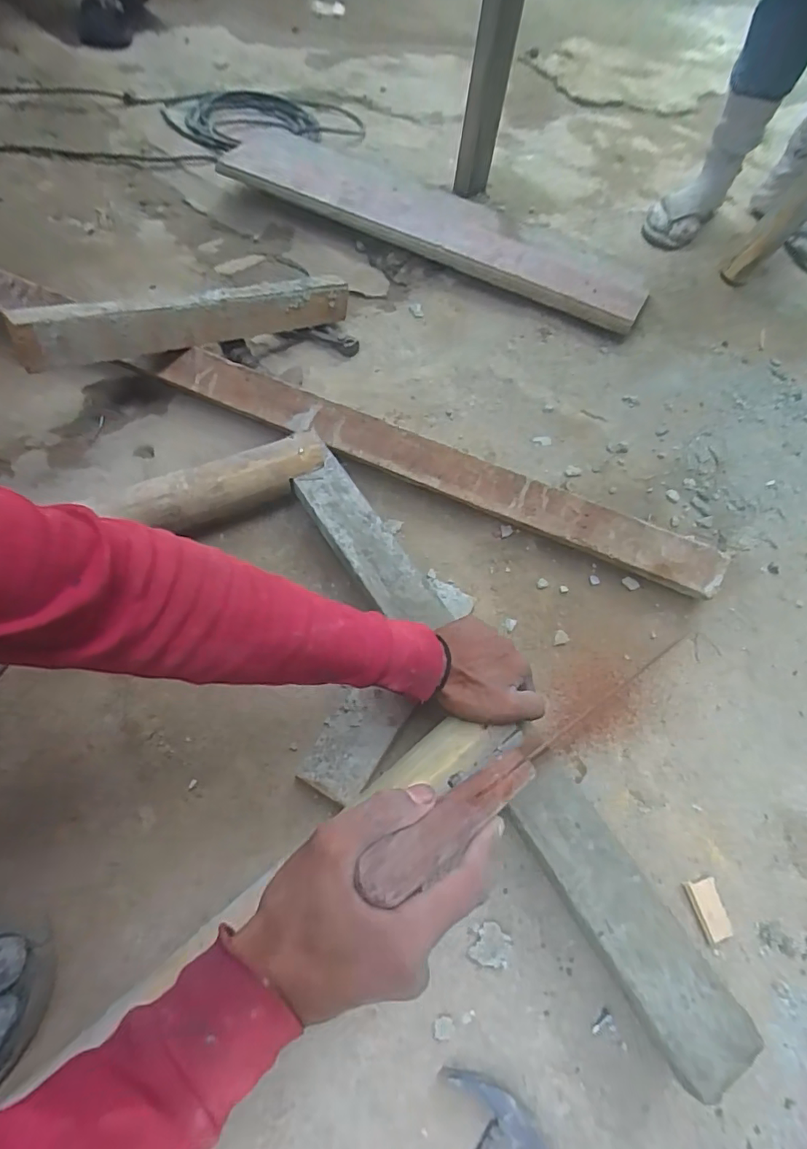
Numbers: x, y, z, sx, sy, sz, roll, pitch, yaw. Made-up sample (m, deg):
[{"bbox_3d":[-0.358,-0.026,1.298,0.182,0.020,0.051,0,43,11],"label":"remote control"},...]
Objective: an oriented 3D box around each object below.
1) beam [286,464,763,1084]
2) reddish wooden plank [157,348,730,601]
[{"bbox_3d":[0.056,0.104,0.487,0.067,0.035,0.625,-26,66,-18],"label":"beam"},{"bbox_3d":[0.024,-0.140,0.675,0.748,0.060,0.065,24,61,8],"label":"reddish wooden plank"}]

